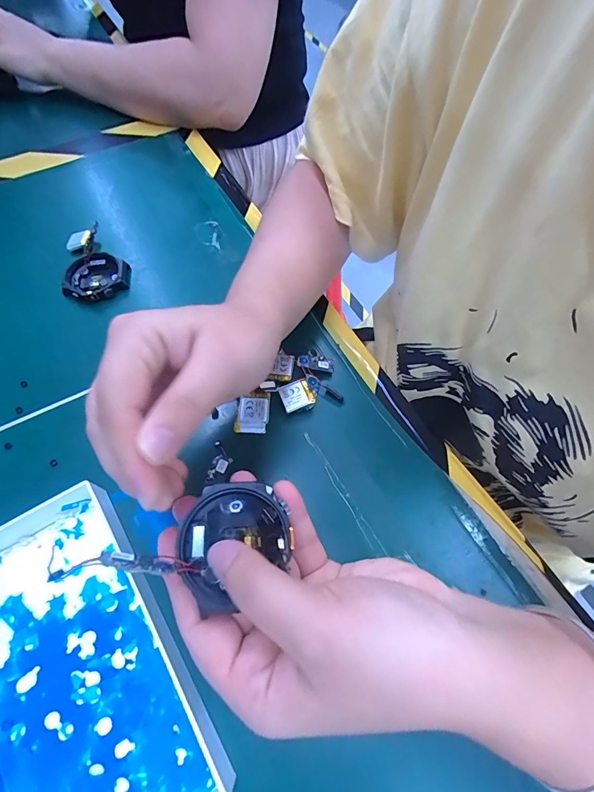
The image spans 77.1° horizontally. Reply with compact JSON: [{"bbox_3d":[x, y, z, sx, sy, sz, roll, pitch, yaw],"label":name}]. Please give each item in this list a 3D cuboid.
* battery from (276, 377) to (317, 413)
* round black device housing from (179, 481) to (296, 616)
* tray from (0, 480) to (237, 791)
[{"bbox_3d":[0.000,0.000,0.278,0.024,0.008,0.020,-20,65,-9],"label":"battery"},{"bbox_3d":[-0.028,0.061,0.166,0.046,0.009,0.048,-20,65,-11],"label":"round black device housing"},{"bbox_3d":[-0.123,0.146,0.195,0.102,0.025,0.184,-32,67,-15],"label":"tray"}]

